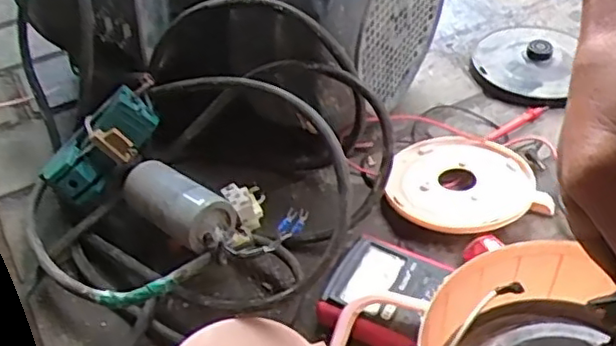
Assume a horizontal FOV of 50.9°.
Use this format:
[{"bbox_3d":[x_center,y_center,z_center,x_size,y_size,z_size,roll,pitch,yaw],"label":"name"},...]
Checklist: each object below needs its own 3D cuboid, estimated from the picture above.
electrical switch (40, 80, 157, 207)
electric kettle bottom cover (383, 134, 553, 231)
[{"bbox_3d":[-0.191,-0.026,0.596,0.114,0.041,0.059,-46,52,0],"label":"electrical switch"},{"bbox_3d":[0.147,0.008,0.624,0.138,0.024,0.138,-8,44,-5],"label":"electric kettle bottom cover"}]

